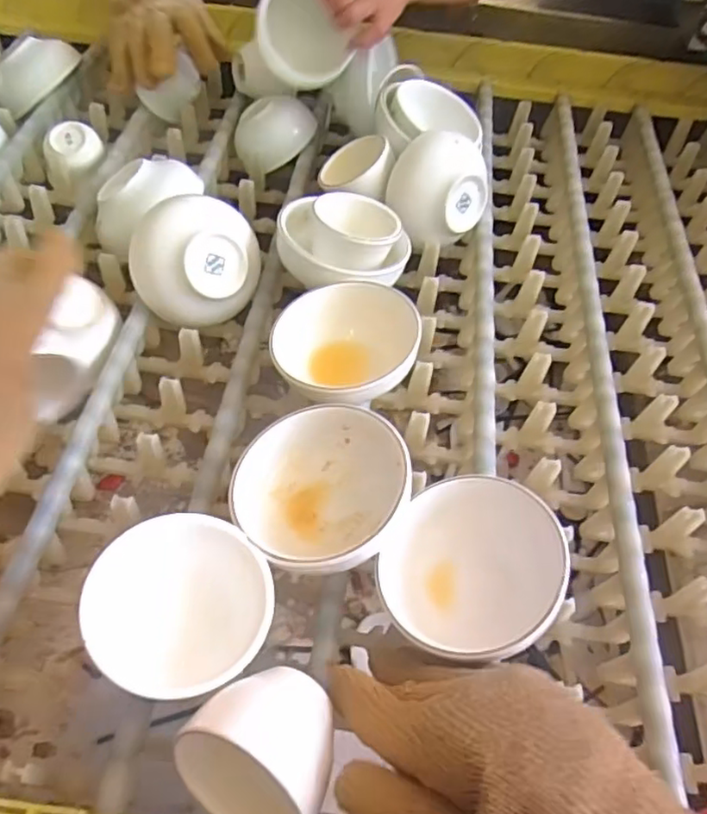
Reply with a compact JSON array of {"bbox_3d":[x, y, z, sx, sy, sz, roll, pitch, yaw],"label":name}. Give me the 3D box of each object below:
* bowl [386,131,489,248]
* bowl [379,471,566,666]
[{"bbox_3d":[0.083,-0.215,0.609,0.083,0.078,0.076,-37,64,-26],"label":"bowl"},{"bbox_3d":[0.072,0.101,0.388,0.105,0.058,0.110,30,58,21],"label":"bowl"}]

